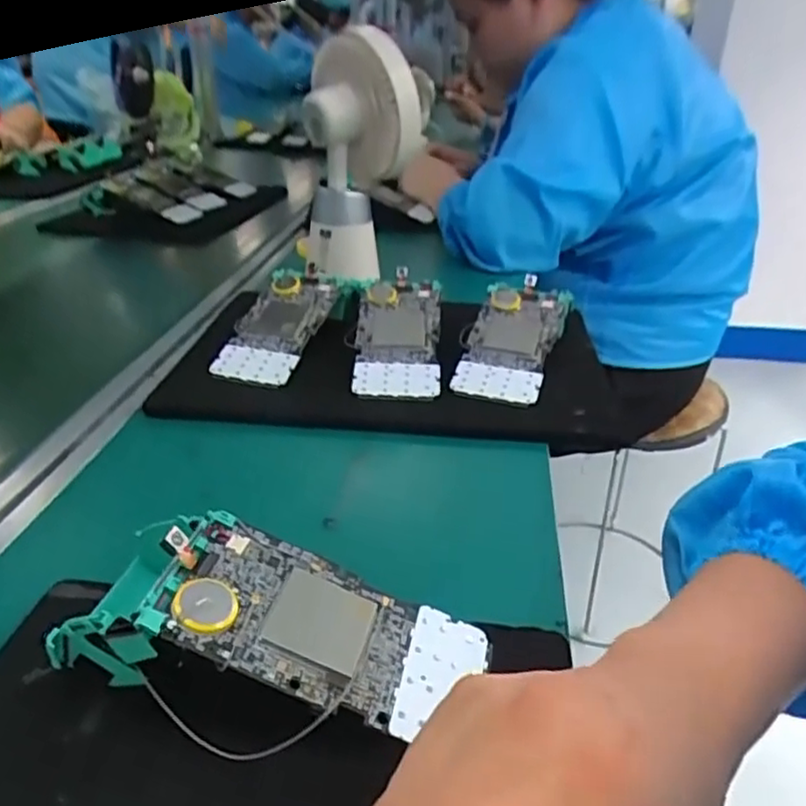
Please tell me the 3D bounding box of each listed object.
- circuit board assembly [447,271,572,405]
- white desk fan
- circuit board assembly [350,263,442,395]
[{"bbox_3d":[0.089,-0.052,0.539,0.067,0.011,0.140,13,48,14],"label":"circuit board assembly"},{"bbox_3d":[-0.039,-0.244,0.685,0.126,0.236,0.104,-2,32,-2],"label":"white desk fan"},{"bbox_3d":[-0.003,-0.056,0.540,0.065,0.009,0.132,2,51,2],"label":"circuit board assembly"}]

